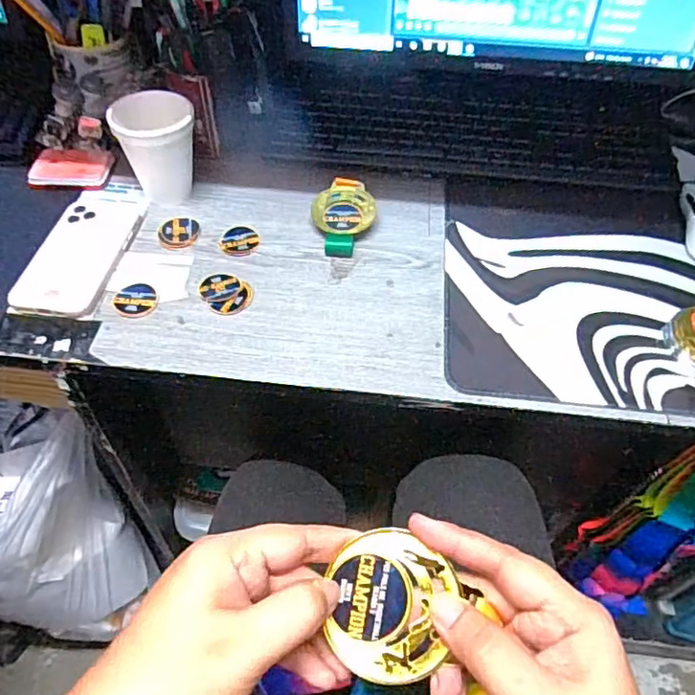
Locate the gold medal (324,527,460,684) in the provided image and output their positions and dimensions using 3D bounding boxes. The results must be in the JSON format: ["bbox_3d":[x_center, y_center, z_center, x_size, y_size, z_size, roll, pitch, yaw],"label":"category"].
[{"bbox_3d":[0.019,0.118,0.267,0.055,0.004,0.062,11,73,8],"label":"gold medal"}]

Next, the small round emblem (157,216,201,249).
[{"bbox_3d":[-0.168,-0.115,0.577,0.038,0.004,0.043,3,52,1],"label":"small round emblem"}]

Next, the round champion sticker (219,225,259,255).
[{"bbox_3d":[-0.107,-0.108,0.575,0.037,0.004,0.043,-2,52,-3],"label":"round champion sticker"}]

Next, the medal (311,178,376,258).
[{"bbox_3d":[-0.004,-0.132,0.585,0.061,0.023,0.091,-1,52,-2],"label":"medal"}]

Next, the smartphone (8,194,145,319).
[{"bbox_3d":[-0.248,-0.091,0.546,0.072,0.012,0.158,5,52,2],"label":"smartphone"}]

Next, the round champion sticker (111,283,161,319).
[{"bbox_3d":[-0.189,-0.043,0.518,0.040,0.004,0.037,1,52,-1],"label":"round champion sticker"}]

